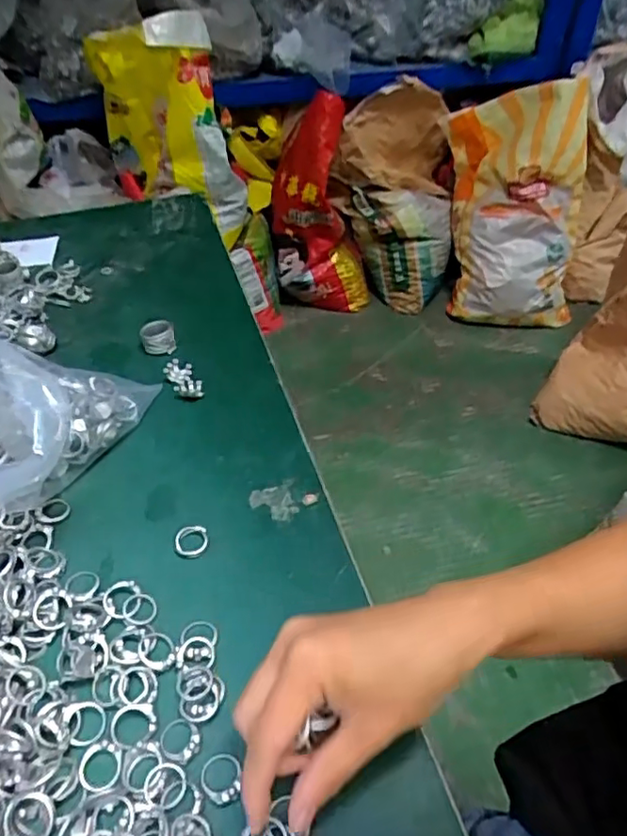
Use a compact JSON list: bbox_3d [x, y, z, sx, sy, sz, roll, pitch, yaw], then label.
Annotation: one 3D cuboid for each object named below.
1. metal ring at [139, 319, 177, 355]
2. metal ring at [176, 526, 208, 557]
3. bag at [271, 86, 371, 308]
[{"bbox_3d":[-0.134,-0.071,0.524,0.028,0.023,0.028,-8,46,-9],"label":"metal ring"},{"bbox_3d":[-0.079,0.079,0.392,0.020,0.006,0.021,-3,45,-4],"label":"metal ring"},{"bbox_3d":[0.016,-0.570,1.766,0.297,0.634,0.192,11,45,9],"label":"bag"}]

